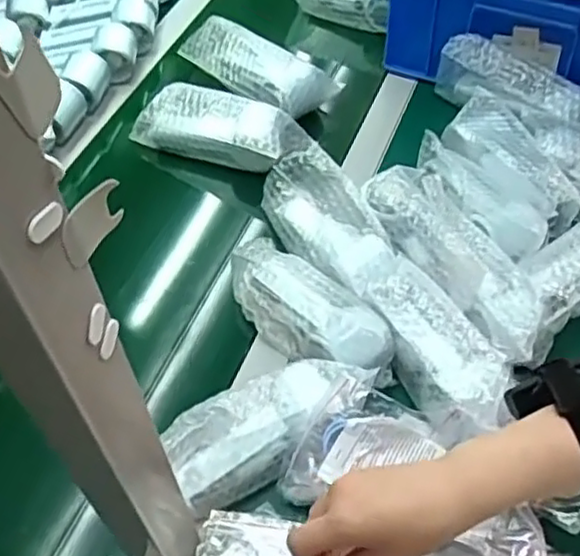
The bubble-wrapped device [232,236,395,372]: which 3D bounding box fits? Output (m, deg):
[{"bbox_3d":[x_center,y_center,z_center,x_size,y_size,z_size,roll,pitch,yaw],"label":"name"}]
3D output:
[{"bbox_3d":[0.016,0.031,0.644,0.072,0.060,0.192,-36,47,-24],"label":"bubble-wrapped device"}]

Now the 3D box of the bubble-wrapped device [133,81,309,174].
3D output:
[{"bbox_3d":[-0.086,-0.179,0.818,0.197,0.055,0.071,21,55,17],"label":"bubble-wrapped device"}]

